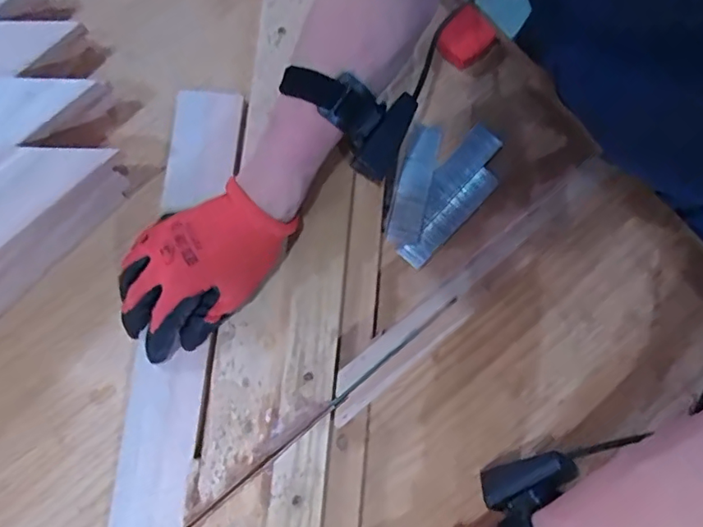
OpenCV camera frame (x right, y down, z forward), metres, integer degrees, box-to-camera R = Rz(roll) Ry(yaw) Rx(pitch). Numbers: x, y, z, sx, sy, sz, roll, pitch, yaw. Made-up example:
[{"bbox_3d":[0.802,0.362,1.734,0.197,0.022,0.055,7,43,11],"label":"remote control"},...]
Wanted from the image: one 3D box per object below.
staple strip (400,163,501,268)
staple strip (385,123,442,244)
[{"bbox_3d":[0.090,-0.042,0.491,0.114,0.004,0.023,-44,83,-8],"label":"staple strip"},{"bbox_3d":[0.057,-0.072,0.490,0.030,0.011,0.112,13,80,2],"label":"staple strip"}]

